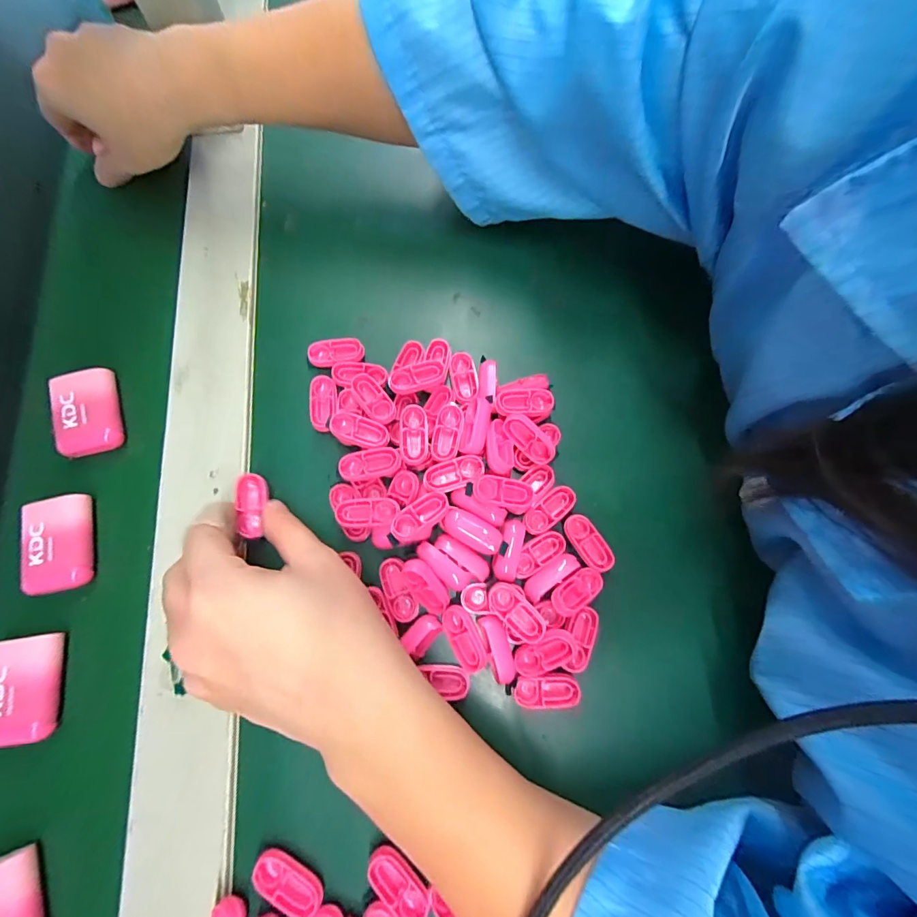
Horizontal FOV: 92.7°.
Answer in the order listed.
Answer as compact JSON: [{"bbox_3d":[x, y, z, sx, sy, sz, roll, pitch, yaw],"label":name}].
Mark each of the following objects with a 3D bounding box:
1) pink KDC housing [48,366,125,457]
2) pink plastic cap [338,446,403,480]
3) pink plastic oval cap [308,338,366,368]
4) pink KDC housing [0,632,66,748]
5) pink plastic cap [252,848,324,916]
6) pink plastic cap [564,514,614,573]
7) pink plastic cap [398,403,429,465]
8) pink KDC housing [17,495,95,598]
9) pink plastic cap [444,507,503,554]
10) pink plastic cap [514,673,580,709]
[{"bbox_3d":[-0.225,-0.028,0.266,0.033,0.012,0.052,-19,79,0],"label":"pink KDC housing"},{"bbox_3d":[-0.050,0.004,0.248,0.033,0.010,0.016,-12,79,1],"label":"pink plastic cap"},{"bbox_3d":[-0.077,-0.067,0.273,0.034,0.004,0.017,-8,79,2],"label":"pink plastic oval cap"},{"bbox_3d":[-0.224,0.118,0.225,0.031,0.011,0.050,-11,79,2],"label":"pink KDC housing"},{"bbox_3d":[-0.079,0.196,0.202,0.033,0.010,0.016,30,76,8],"label":"pink plastic cap"},{"bbox_3d":[0.073,0.047,0.246,0.016,0.004,0.034,-36,80,-3],"label":"pink plastic cap"},{"bbox_3d":[-0.026,-0.013,0.253,0.016,0.011,0.033,-2,80,3],"label":"pink plastic cap"},{"bbox_3d":[-0.225,0.047,0.246,0.035,0.010,0.052,-14,79,1],"label":"pink KDC housing"},{"bbox_3d":[0.007,0.040,0.238,0.033,0.013,0.016,28,83,8],"label":"pink plastic cap"},{"bbox_3d":[0.045,0.118,0.223,0.032,0.004,0.015,0,80,4],"label":"pink plastic cap"}]

